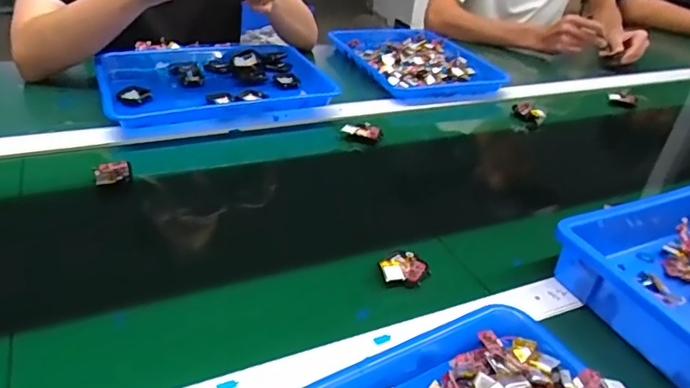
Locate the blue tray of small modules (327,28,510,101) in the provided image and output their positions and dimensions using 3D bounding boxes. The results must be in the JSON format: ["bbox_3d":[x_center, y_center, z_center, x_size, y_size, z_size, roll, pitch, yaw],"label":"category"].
[{"bbox_3d":[0.128,-0.260,0.996,0.230,0.038,0.308,-10,38,-24],"label":"blue tray of small modules"}]

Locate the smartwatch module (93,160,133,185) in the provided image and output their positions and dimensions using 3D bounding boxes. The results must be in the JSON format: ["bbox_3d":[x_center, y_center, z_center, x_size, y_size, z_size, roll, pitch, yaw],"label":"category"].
[{"bbox_3d":[-0.271,-0.025,0.615,0.042,0.010,0.040,-14,40,-29],"label":"smartwatch module"}]

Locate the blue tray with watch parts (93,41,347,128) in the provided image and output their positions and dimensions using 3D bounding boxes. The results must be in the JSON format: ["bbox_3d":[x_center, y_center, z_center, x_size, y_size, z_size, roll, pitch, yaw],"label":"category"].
[{"bbox_3d":[-0.193,-0.180,0.809,0.330,0.035,0.247,-7,37,-20],"label":"blue tray with watch parts"}]

